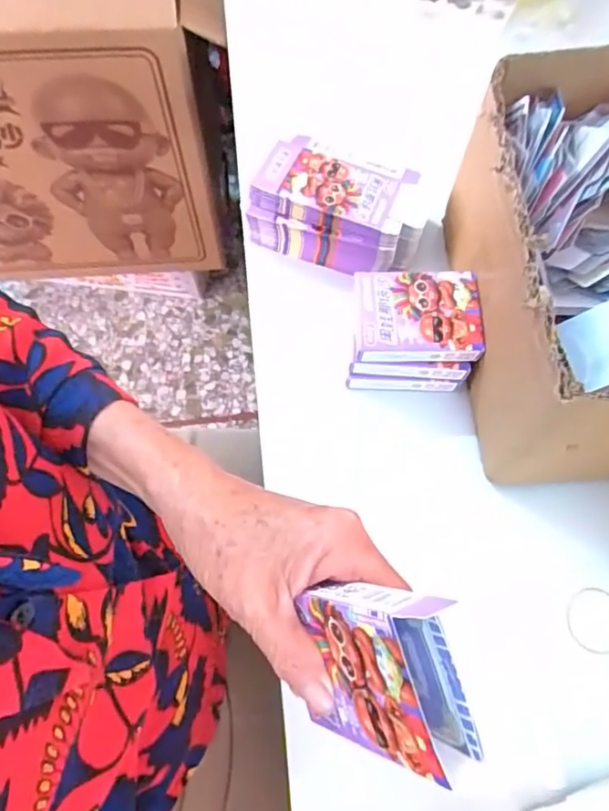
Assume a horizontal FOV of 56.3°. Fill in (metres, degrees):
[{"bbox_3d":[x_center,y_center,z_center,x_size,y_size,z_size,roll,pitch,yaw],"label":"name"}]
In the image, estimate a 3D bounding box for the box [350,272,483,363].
[{"bbox_3d":[0.084,-0.067,0.424,0.089,0.022,0.064,0,68,0],"label":"box"}]

